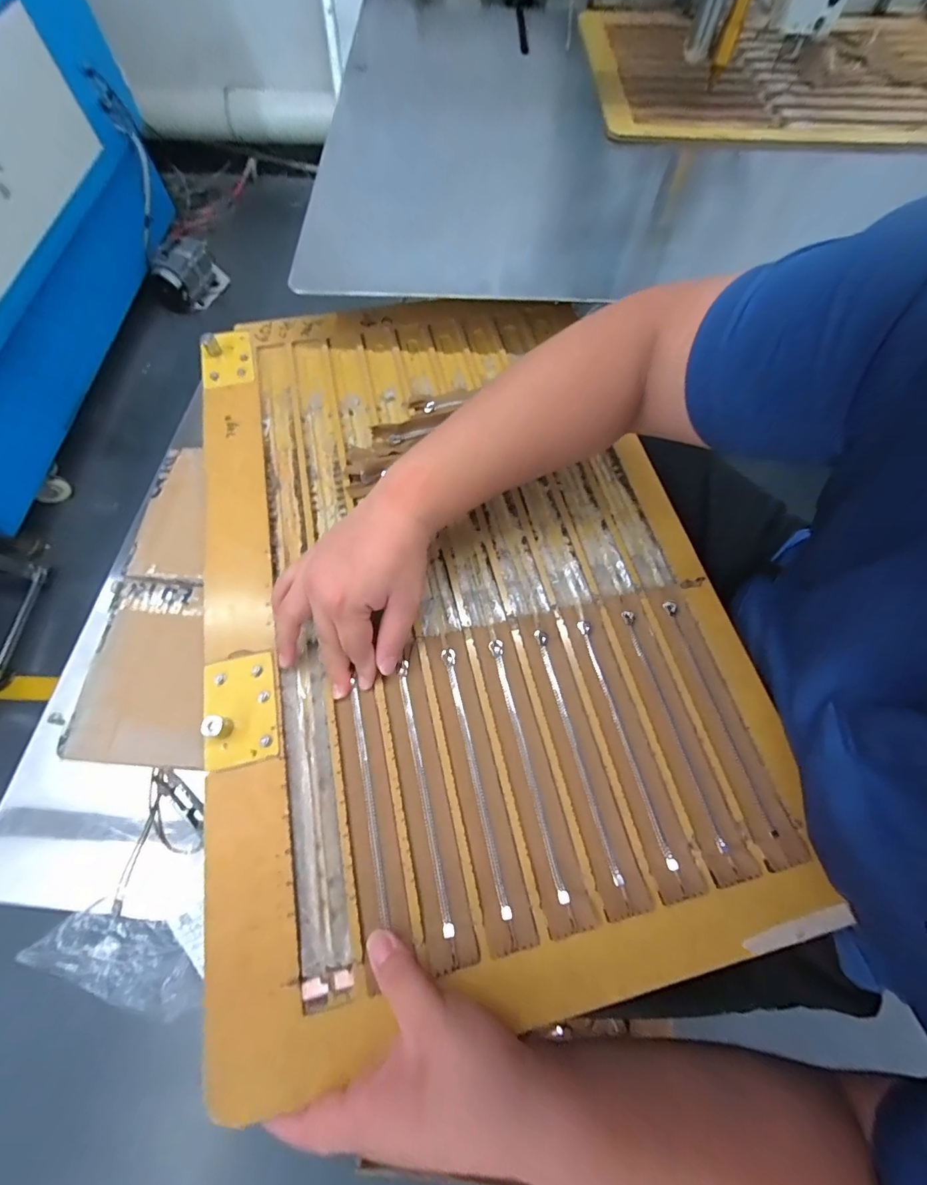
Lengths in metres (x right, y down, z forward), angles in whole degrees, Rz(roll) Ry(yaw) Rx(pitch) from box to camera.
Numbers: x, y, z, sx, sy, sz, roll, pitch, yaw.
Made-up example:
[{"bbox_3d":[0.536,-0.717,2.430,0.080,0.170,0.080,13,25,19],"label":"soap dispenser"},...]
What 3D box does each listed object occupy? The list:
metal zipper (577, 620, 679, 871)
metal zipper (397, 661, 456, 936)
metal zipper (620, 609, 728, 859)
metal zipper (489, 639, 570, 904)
[{"bbox_3d":[0.128,0.113,0.344,0.009,0.010,0.191,-12,68,-6],"label":"metal zipper"},{"bbox_3d":[-0.031,0.146,0.324,0.009,0.004,0.191,-11,68,-6],"label":"metal zipper"},{"bbox_3d":[0.168,0.103,0.346,0.011,0.005,0.188,-13,69,-6],"label":"metal zipper"},{"bbox_3d":[0.048,0.128,0.331,0.011,0.004,0.192,-11,68,-6],"label":"metal zipper"}]

